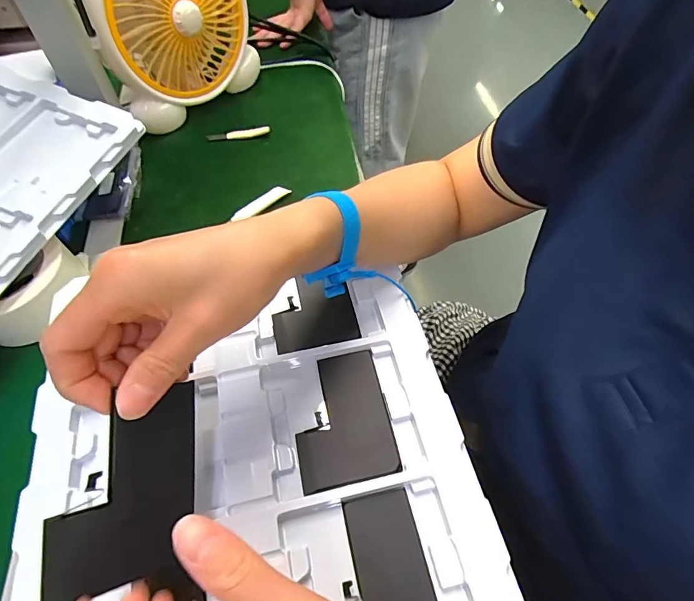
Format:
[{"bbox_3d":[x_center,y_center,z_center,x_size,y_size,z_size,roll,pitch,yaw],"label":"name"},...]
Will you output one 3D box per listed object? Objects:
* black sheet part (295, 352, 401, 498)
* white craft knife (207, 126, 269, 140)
[{"bbox_3d":[-0.004,0.082,0.301,0.066,0.005,0.090,-11,57,-7],"label":"black sheet part"},{"bbox_3d":[-0.154,-0.238,0.604,0.089,0.010,0.012,-8,56,-5],"label":"white craft knife"}]

